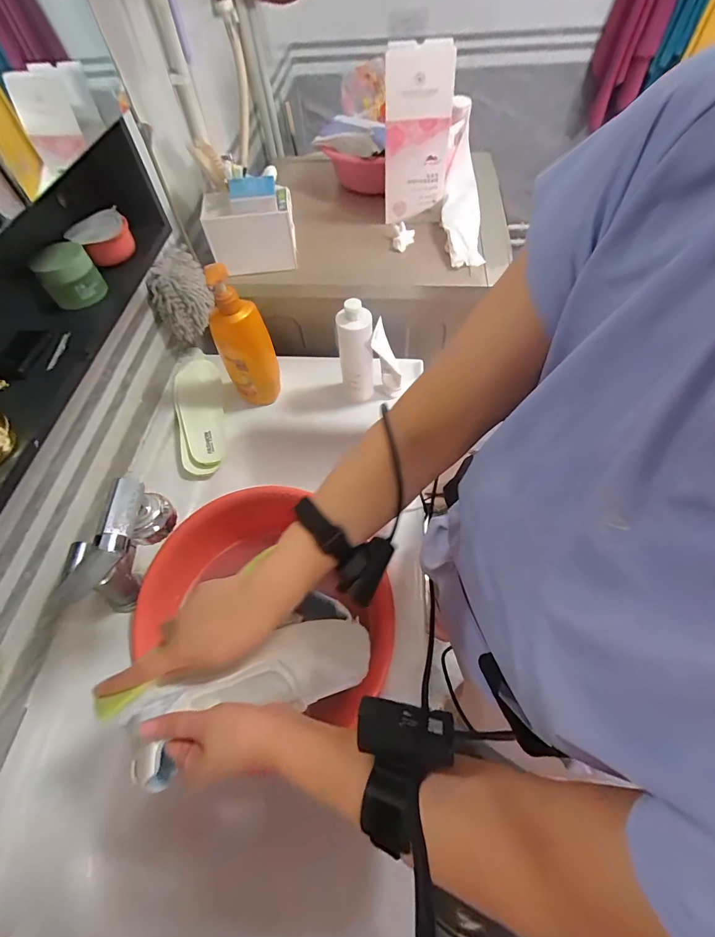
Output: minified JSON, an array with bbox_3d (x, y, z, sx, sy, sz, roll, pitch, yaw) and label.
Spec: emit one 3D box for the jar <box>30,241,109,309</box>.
[{"bbox_3d":[-0.348,-0.234,0.472,0.063,0.053,0.057,-33,62,-17],"label":"jar"}]

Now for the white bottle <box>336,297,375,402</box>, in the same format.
[{"bbox_3d":[-0.002,-0.192,0.680,0.055,0.190,0.047,-8,58,-2],"label":"white bottle"}]

